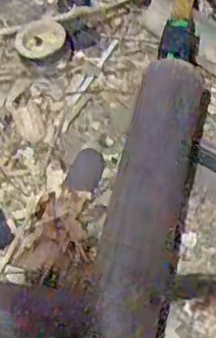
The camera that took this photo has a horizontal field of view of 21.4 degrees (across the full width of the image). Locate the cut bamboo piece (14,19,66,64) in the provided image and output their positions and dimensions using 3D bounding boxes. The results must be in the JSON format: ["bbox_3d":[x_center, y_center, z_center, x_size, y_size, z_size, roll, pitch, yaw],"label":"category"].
[{"bbox_3d":[-0.096,-0.181,0.814,0.071,0.018,0.073,-2,56,4],"label":"cut bamboo piece"}]

